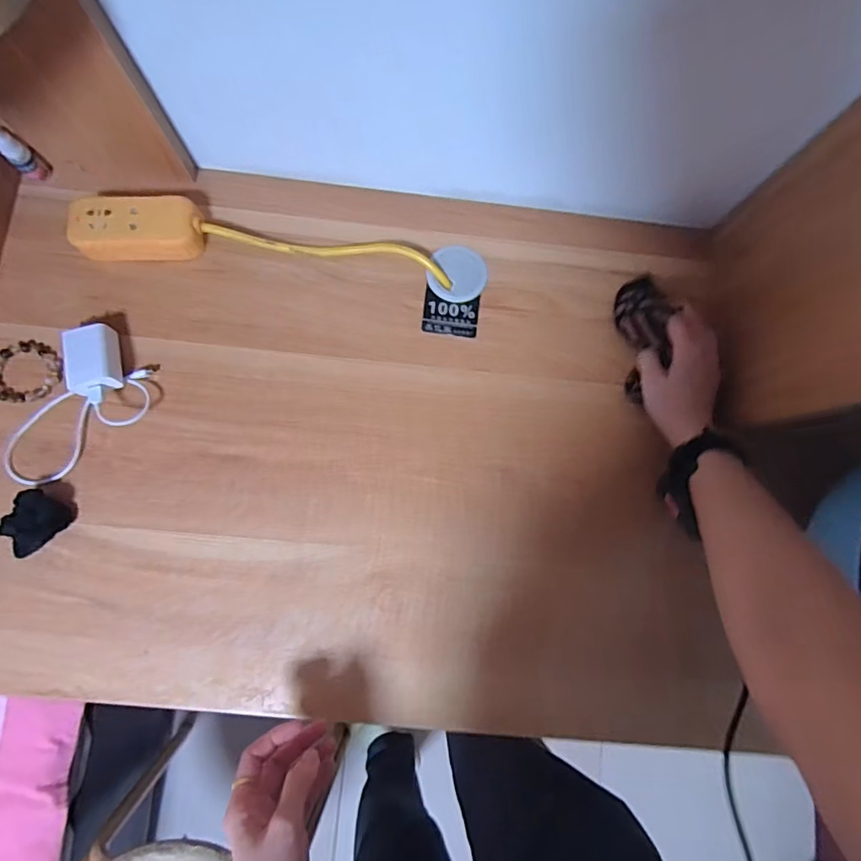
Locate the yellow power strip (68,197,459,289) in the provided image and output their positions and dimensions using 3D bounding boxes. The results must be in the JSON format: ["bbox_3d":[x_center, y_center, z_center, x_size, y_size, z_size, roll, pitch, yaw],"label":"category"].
[{"bbox_3d":[-0.173,-0.195,0.521,0.384,0.035,0.065,5,81,-2],"label":"yellow power strip"}]

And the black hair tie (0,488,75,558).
[{"bbox_3d":[-0.374,0.084,0.473,0.047,0.017,0.053,44,81,4],"label":"black hair tie"}]

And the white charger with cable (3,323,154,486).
[{"bbox_3d":[-0.342,-0.016,0.485,0.096,0.035,0.166,34,81,3],"label":"white charger with cable"}]

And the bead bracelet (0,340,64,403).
[{"bbox_3d":[-0.407,-0.059,0.499,0.064,0.011,0.062,0,81,-3],"label":"bead bracelet"}]

